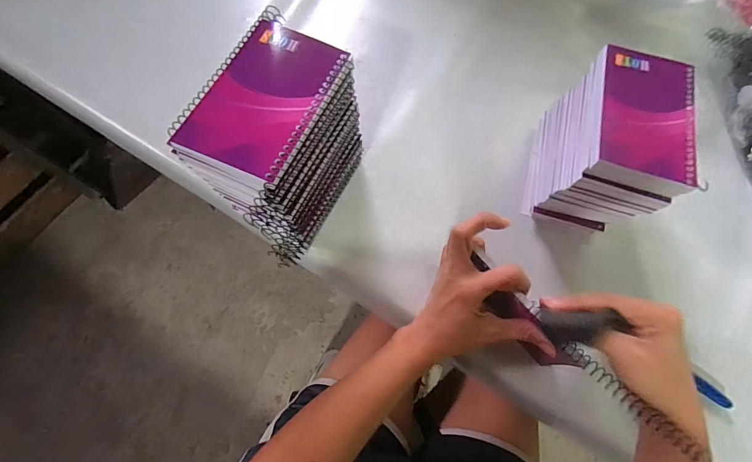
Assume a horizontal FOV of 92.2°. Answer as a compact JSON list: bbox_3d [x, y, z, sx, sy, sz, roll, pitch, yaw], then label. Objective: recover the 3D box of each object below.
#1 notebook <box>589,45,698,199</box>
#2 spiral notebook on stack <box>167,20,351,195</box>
[{"bbox_3d":[0.233,-0.098,0.313,0.088,0.015,0.135,15,71,3],"label":"notebook"},{"bbox_3d":[-0.084,-0.101,0.271,0.080,0.013,0.134,23,71,6],"label":"spiral notebook on stack"}]

